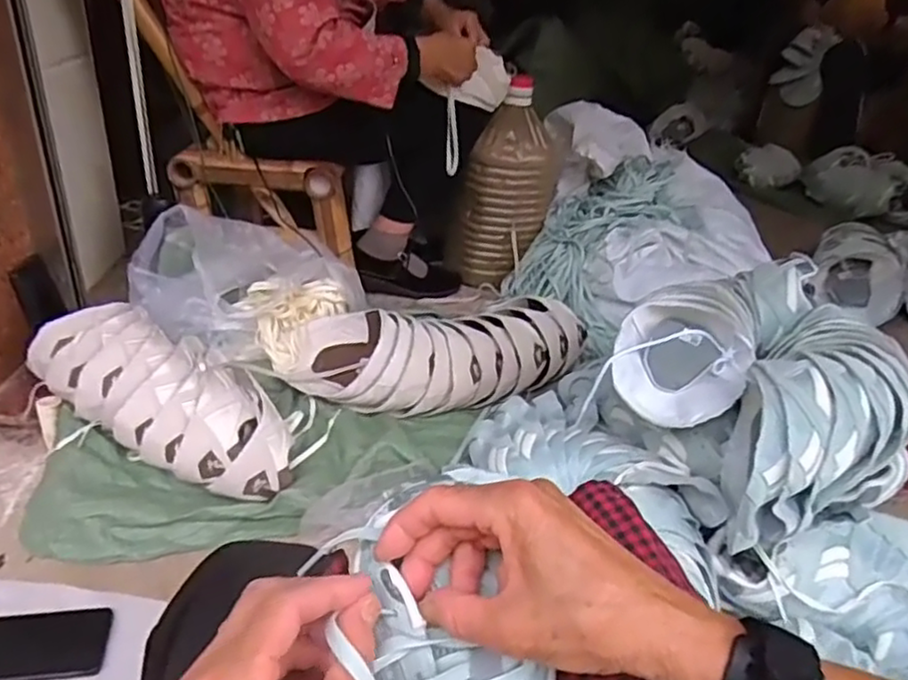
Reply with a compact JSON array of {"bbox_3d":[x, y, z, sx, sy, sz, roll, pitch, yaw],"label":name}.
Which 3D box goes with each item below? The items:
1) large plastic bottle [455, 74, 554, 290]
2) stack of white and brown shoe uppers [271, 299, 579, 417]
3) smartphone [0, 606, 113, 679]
[{"bbox_3d":[0.116,-0.323,1.396,0.173,0.375,0.148,11,32,5],"label":"large plastic bottle"},{"bbox_3d":[-0.033,0.021,1.083,0.491,0.112,0.186,3,32,-7],"label":"stack of white and brown shoe uppers"},{"bbox_3d":[-0.479,0.349,0.766,0.160,0.004,0.079,-3,48,-8],"label":"smartphone"}]

